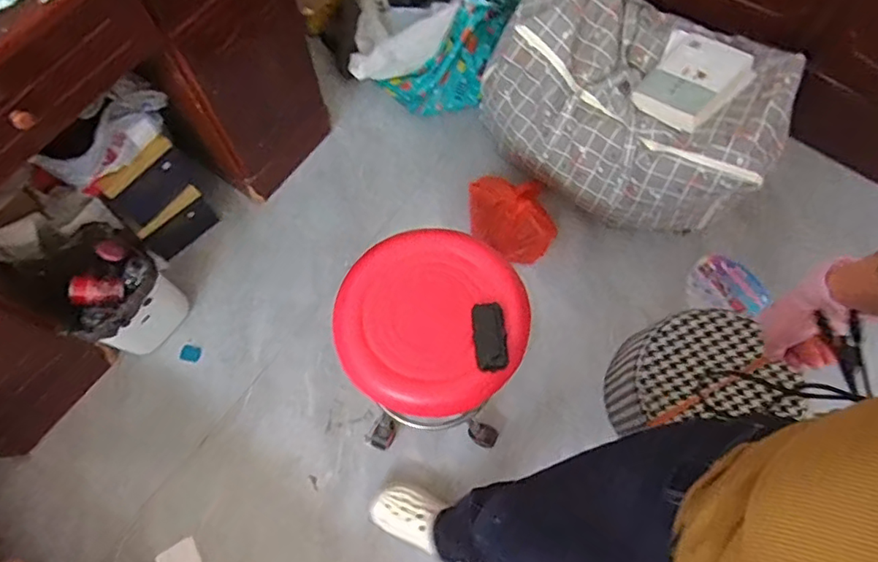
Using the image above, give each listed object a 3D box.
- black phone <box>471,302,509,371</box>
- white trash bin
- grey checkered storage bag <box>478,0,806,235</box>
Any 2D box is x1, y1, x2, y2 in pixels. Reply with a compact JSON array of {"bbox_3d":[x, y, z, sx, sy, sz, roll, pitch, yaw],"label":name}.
[{"bbox_3d":[0.081,0.087,0.885,0.049,0.011,0.106,-5,70,-3],"label":"black phone"},{"bbox_3d":[-0.719,0.034,1.291,0.214,0.252,0.237,31,72,9],"label":"white trash bin"},{"bbox_3d":[0.430,-0.414,1.338,0.651,0.405,0.427,35,73,11],"label":"grey checkered storage bag"}]

